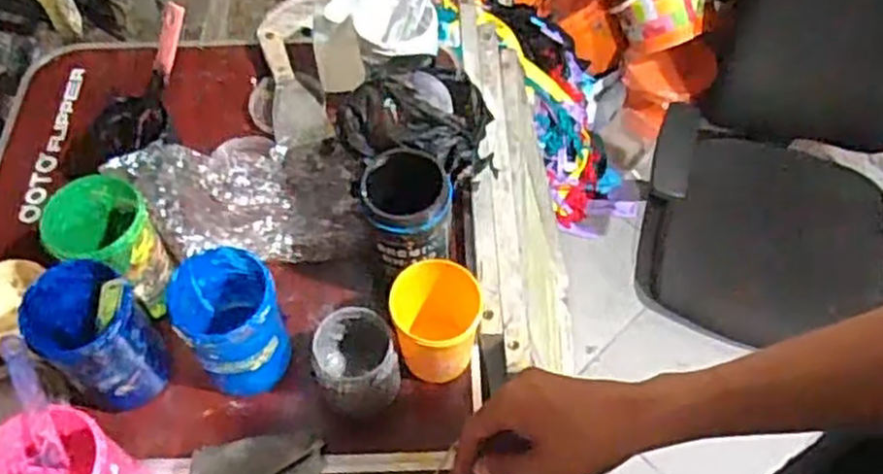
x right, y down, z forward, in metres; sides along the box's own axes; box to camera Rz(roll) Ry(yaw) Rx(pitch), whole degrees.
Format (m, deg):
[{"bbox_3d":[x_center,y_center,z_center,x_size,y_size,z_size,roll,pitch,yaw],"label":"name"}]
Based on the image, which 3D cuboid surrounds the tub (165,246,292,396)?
[{"bbox_3d":[-0.205,0.083,0.754,0.093,0.120,0.101,1,58,-1],"label":"tub"}]

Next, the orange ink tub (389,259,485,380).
[{"bbox_3d":[-0.008,0.088,0.764,0.085,0.111,0.088,1,58,-1],"label":"orange ink tub"}]

